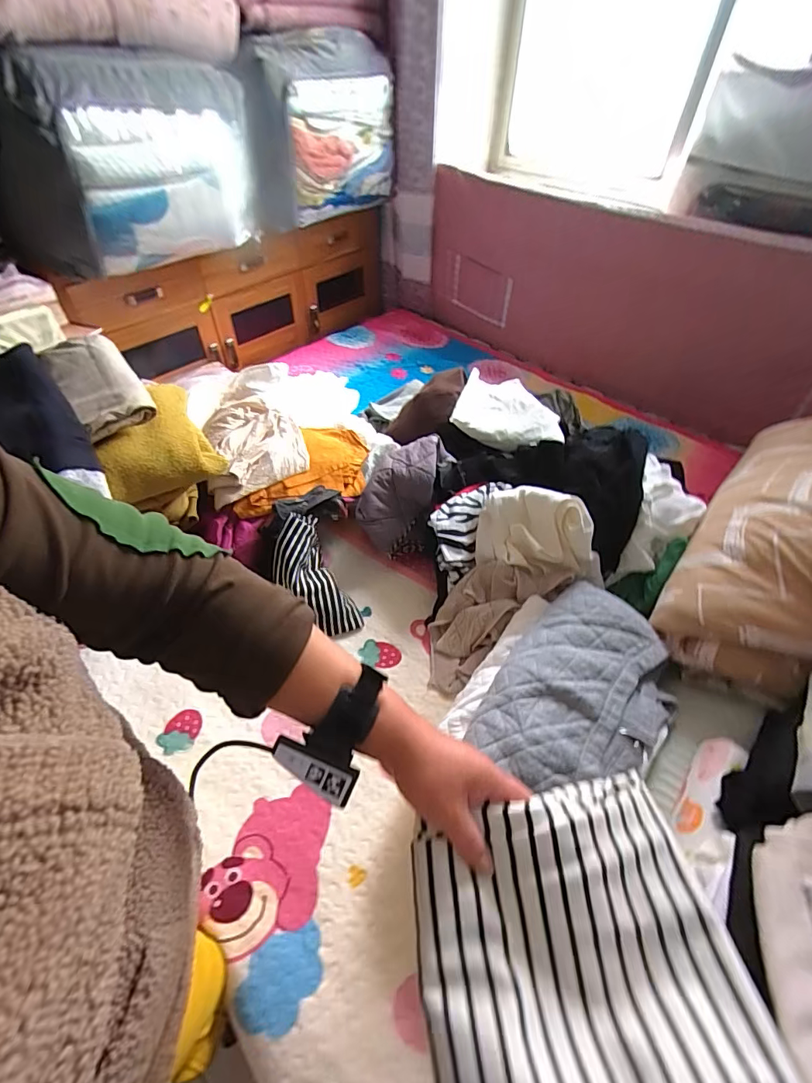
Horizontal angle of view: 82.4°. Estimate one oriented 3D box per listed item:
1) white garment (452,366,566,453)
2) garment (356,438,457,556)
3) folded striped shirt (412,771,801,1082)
[{"bbox_3d":[0.274,-0.340,1.222,0.281,0.078,0.209,12,49,9],"label":"white garment"},{"bbox_3d":[-0.005,-0.108,1.091,0.159,0.199,0.244,16,50,12],"label":"garment"},{"bbox_3d":[0.124,0.290,0.289,0.212,0.083,0.248,-4,48,-6],"label":"folded striped shirt"}]

